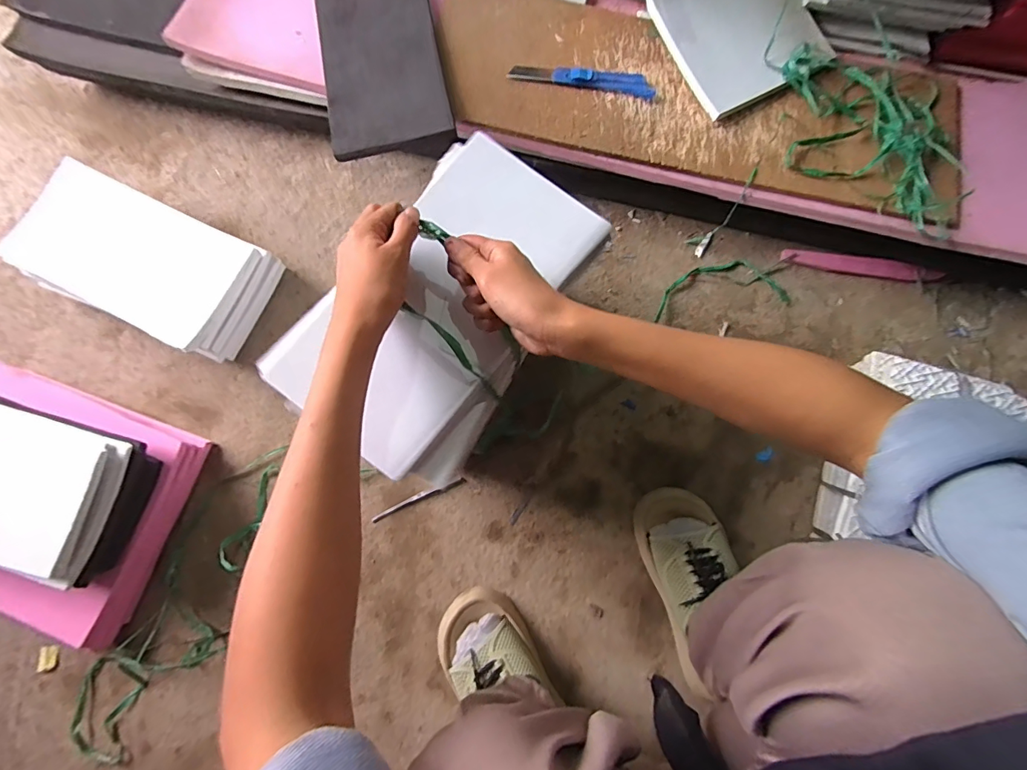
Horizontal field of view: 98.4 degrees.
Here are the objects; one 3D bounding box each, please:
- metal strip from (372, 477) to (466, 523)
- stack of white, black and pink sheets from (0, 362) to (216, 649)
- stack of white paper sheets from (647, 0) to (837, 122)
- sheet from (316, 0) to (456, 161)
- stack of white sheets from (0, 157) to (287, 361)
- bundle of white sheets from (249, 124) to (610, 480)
[{"bbox_3d":[-0.122,0.147,0.577,0.126,0.011,0.012,-24,79,-4],"label":"metal strip"},{"bbox_3d":[-0.577,0.128,0.509,0.310,0.137,0.254,19,80,4],"label":"stack of white, black and pink sheets"},{"bbox_3d":[0.291,-0.465,0.569,0.197,0.023,0.184,-30,89,-7],"label":"stack of white paper sheets"},{"bbox_3d":[-0.174,-0.435,0.581,0.151,0.011,0.280,-13,78,2],"label":"sheet"},{"bbox_3d":[-0.471,-0.156,0.584,0.289,0.094,0.158,24,80,5],"label":"stack of white sheets"},{"bbox_3d":[-0.057,-0.073,0.389,0.169,0.047,0.282,35,81,7],"label":"bundle of white sheets"}]

